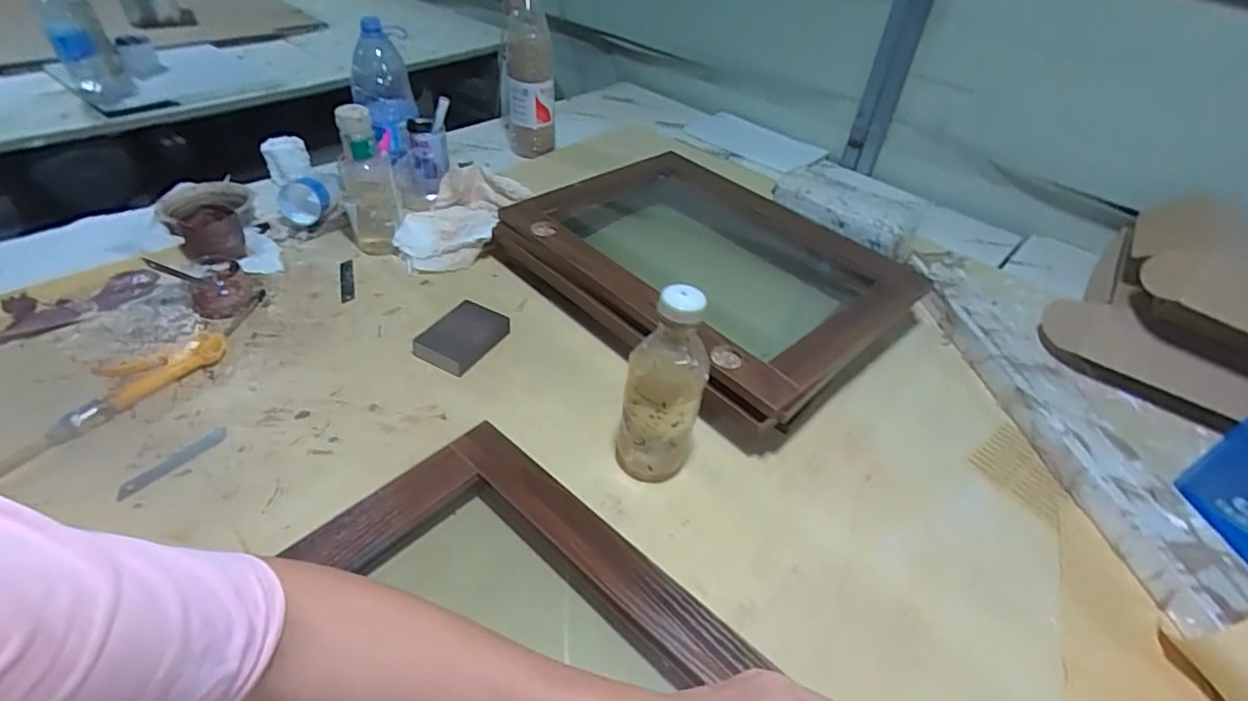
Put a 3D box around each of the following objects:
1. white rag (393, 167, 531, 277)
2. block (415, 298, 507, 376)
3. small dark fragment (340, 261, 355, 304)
[{"bbox_3d":[-0.245,-0.197,0.883,0.152,0.073,0.205,11,42,7],"label":"white rag"},{"bbox_3d":[-0.200,-0.019,0.713,0.075,0.023,0.104,23,44,19],"label":"block"},{"bbox_3d":[-0.382,-0.096,0.802,0.018,0.007,0.088,-11,44,-18],"label":"small dark fragment"}]

